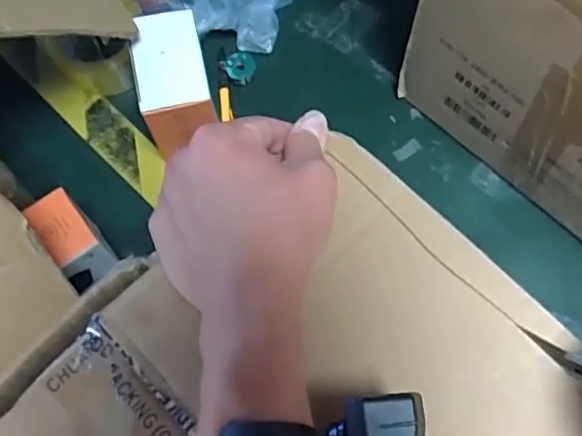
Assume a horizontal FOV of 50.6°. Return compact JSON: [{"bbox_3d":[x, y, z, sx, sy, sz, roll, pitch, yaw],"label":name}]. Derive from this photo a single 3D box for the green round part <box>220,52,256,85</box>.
[{"bbox_3d":[-0.056,-0.163,0.665,0.033,0.012,0.033,-1,92,-15],"label":"green round part"}]

